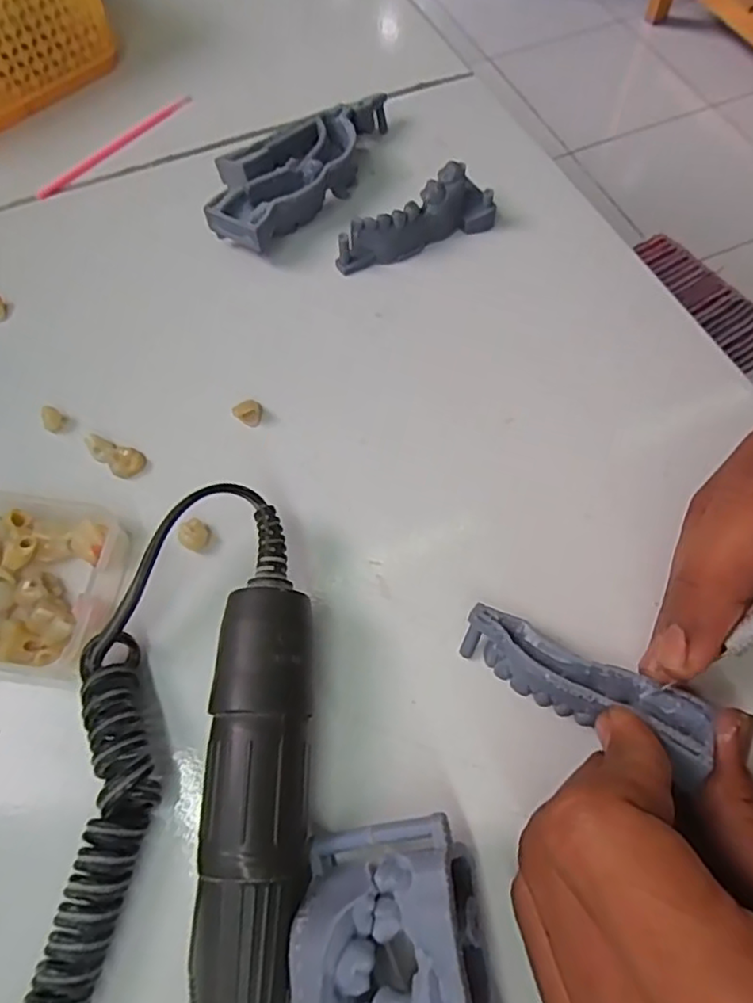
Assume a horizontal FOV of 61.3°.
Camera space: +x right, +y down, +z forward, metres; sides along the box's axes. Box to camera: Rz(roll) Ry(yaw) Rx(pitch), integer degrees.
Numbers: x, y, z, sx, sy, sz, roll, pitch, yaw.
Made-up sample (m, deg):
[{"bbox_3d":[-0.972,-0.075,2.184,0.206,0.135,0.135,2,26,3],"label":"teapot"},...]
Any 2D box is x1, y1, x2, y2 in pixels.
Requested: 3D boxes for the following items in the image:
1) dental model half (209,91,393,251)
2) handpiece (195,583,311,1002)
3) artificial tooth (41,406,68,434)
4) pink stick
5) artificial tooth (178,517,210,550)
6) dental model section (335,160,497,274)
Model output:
[{"bbox_3d":[-0.036,-0.153,0.288,0.047,0.023,0.107,33,69,14],"label":"dental model half"},{"bbox_3d":[-0.030,0.103,0.162,0.026,0.030,0.159,-2,65,-2],"label":"handpiece"},{"bbox_3d":[-0.122,-0.031,0.239,0.006,0.008,0.008,8,65,3],"label":"artificial tooth"},{"bbox_3d":[-0.126,-0.174,0.310,0.005,0.004,0.094,37,69,15],"label":"pink stick"},{"bbox_3d":[-0.063,0.012,0.219,0.009,0.009,0.010,33,68,14],"label":"artificial tooth"},{"bbox_3d":[0.016,-0.121,0.273,0.070,0.026,0.018,-23,67,-11],"label":"dental model section"}]

